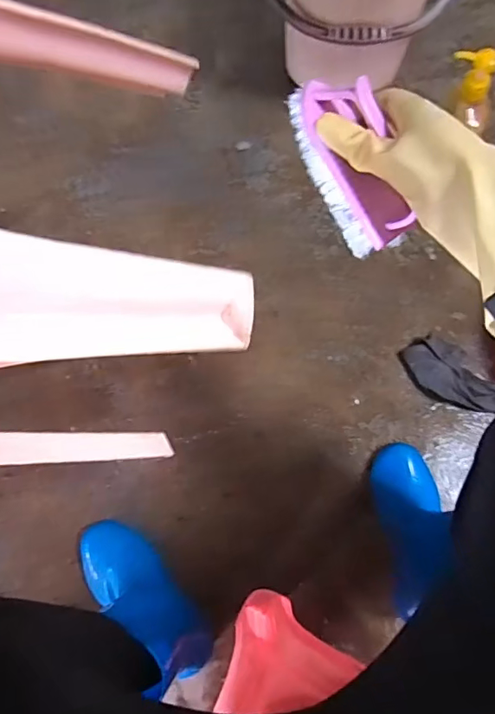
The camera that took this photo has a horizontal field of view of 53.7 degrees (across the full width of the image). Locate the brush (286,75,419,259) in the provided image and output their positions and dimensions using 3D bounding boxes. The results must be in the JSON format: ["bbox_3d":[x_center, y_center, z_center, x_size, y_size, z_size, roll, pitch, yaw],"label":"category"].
[{"bbox_3d":[0.079,-0.148,0.376,0.047,0.051,0.137,-27,98,-8],"label":"brush"}]

